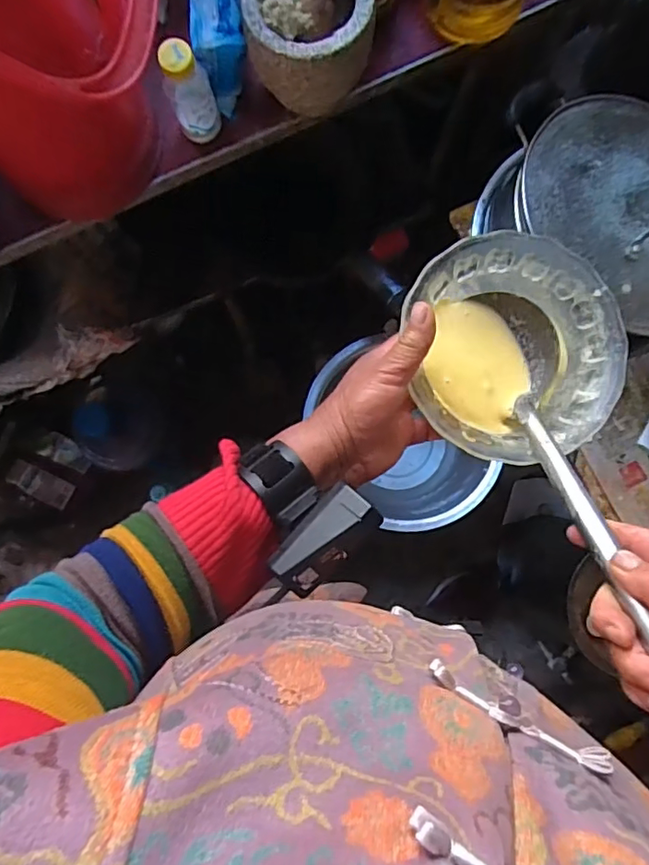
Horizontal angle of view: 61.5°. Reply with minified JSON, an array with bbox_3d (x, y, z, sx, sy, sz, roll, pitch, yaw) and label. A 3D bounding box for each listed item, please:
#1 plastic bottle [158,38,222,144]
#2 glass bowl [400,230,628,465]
[{"bbox_3d":[-0.125,-0.315,0.516,0.040,0.107,0.033,-17,86,-1],"label":"plastic bottle"},{"bbox_3d":[0.139,-0.061,0.405,0.151,0.051,0.157,0,86,1],"label":"glass bowl"}]

